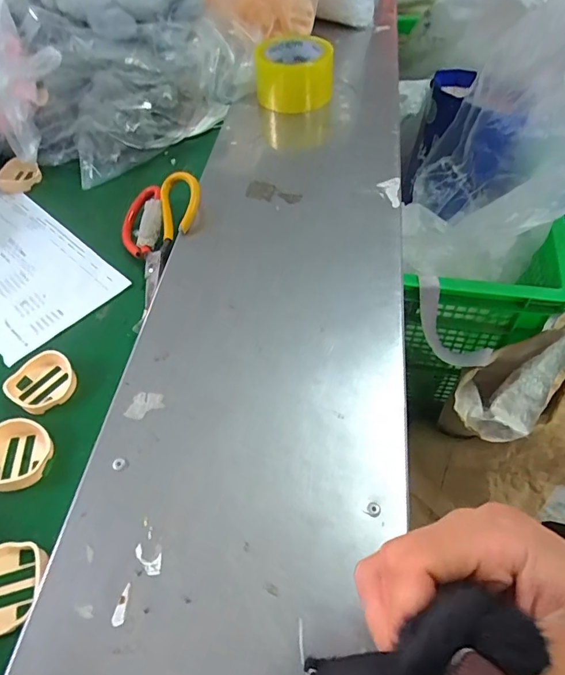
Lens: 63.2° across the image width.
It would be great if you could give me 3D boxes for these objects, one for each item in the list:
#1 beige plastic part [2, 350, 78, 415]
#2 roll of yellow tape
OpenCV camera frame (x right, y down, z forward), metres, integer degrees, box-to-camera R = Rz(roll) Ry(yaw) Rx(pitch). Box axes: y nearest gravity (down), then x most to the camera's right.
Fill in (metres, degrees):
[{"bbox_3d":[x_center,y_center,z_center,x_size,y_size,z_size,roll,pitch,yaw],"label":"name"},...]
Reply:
[{"bbox_3d":[-0.218,0.040,0.417,0.053,0.017,0.055,-2,54,2],"label":"beige plastic part"},{"bbox_3d":[0.017,-0.378,0.654,0.105,0.070,0.105,-2,54,2],"label":"roll of yellow tape"}]

